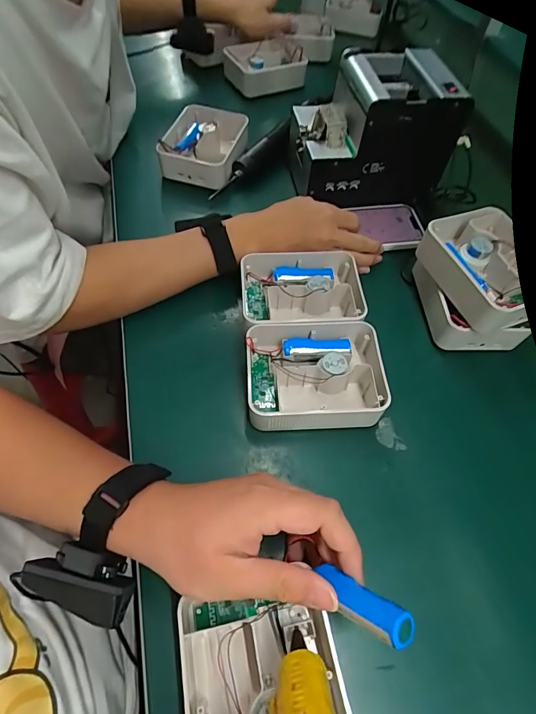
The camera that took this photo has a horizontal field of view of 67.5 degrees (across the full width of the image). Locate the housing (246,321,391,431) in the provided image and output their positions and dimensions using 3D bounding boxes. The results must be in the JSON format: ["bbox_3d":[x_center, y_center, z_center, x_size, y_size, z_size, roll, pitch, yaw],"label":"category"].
[{"bbox_3d":[0.046,0.020,0.393,0.134,0.046,0.105,-1,58,-5],"label":"housing"}]

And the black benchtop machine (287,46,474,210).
[{"bbox_3d":[0.126,-0.288,0.516,0.180,0.135,0.133,-10,60,-11],"label":"black benchtop machine"}]

